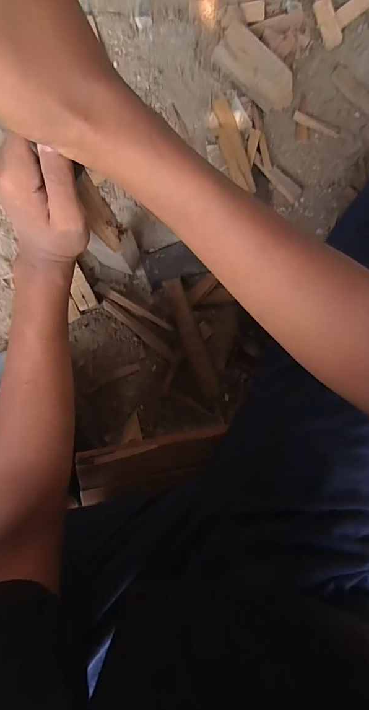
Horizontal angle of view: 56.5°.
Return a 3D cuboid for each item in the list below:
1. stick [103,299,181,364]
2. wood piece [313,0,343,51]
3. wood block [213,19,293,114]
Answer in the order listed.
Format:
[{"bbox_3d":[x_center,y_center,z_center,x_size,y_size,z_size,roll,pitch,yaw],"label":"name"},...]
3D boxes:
[{"bbox_3d":[-0.071,-0.040,0.573,0.153,0.021,0.023,41,90,-8],"label":"stick"},{"bbox_3d":[0.240,-0.553,0.572,0.029,0.007,0.069,-23,116,21],"label":"wood piece"},{"bbox_3d":[0.117,-0.459,0.554,0.138,0.029,0.062,31,90,-9],"label":"wood block"}]

